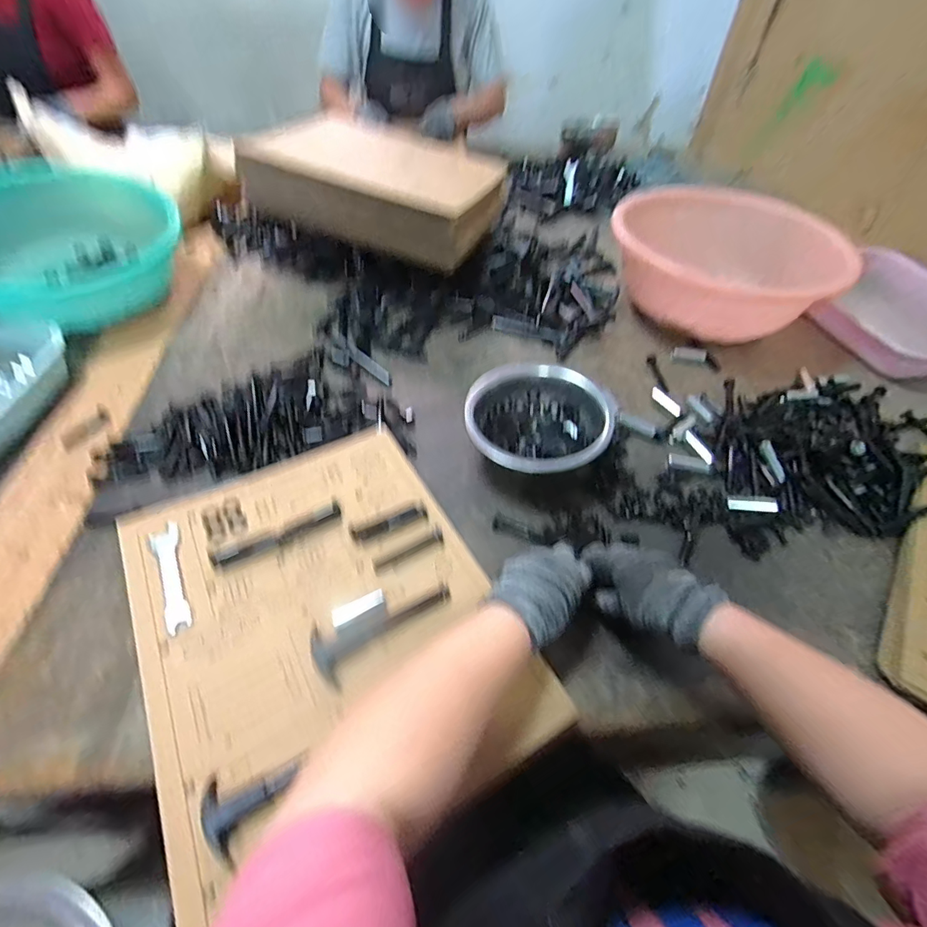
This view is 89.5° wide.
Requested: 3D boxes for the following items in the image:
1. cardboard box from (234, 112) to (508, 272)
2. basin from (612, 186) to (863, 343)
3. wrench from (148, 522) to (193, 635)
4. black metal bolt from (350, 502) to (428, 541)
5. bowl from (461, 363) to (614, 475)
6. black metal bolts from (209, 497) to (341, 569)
[{"bbox_3d":[-0.150,-0.487,0.831,0.385,0.112,0.277,15,51,9],"label":"cardboard box"},{"bbox_3d":[0.436,-0.331,0.793,0.281,0.150,0.310,-28,56,-25],"label":"basin"},{"bbox_3d":[-0.278,0.107,0.446,0.025,0.004,0.113,-18,58,-24],"label":"wrench"},{"bbox_3d":[-0.078,0.063,0.496,0.080,0.009,0.017,-17,52,-17],"label":"black metal bolt"},{"bbox_3d":[0.093,-0.051,0.576,0.165,0.083,0.162,2,49,-2],"label":"bowl"},{"bbox_3d":[-0.189,0.072,0.480,0.128,0.010,0.019,-24,54,-23],"label":"black metal bolts"}]

